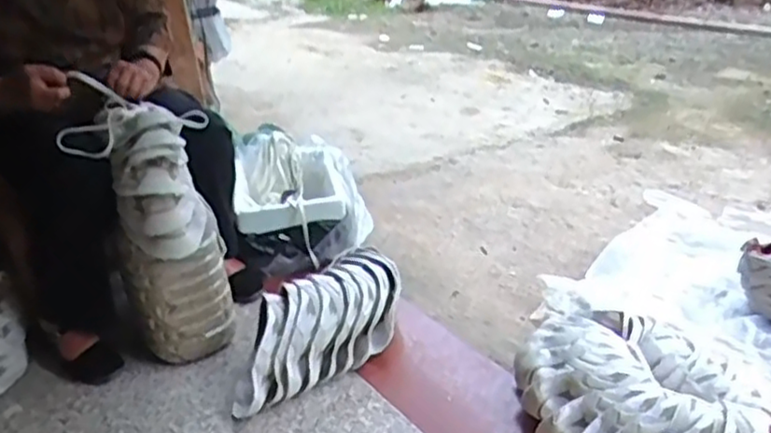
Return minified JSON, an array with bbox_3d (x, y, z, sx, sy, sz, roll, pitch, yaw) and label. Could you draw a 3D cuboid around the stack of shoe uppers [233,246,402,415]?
[{"bbox_3d":[-0.115,0.203,1.332,0.182,0.136,0.421,18,35,35],"label":"stack of shoe uppers"}]

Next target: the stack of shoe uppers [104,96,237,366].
[{"bbox_3d":[-0.424,0.043,1.364,0.188,0.454,0.232,-12,29,-15],"label":"stack of shoe uppers"}]

